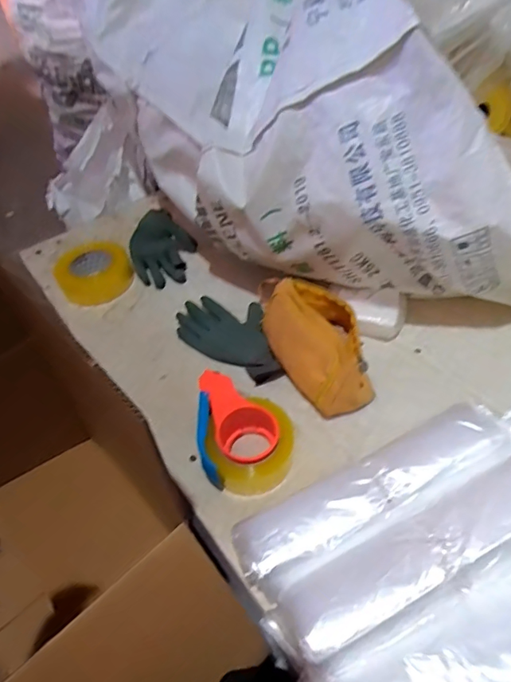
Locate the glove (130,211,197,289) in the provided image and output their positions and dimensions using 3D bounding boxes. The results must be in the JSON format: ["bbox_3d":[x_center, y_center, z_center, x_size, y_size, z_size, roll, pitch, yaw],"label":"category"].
[{"bbox_3d":[-0.181,-0.179,0.902,0.116,0.079,0.161,-8,47,-2],"label":"glove"}]

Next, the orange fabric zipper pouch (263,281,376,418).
[{"bbox_3d":[0.087,0.003,0.668,0.113,0.092,0.192,-16,48,-8],"label":"orange fabric zipper pouch"}]

